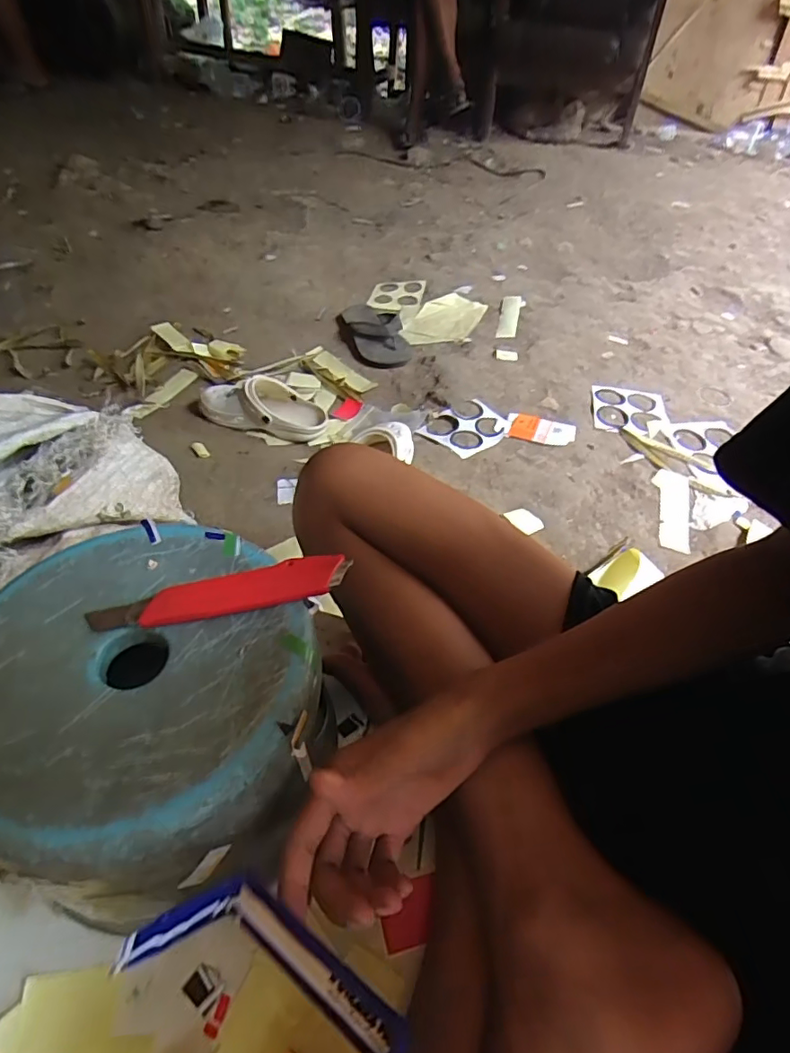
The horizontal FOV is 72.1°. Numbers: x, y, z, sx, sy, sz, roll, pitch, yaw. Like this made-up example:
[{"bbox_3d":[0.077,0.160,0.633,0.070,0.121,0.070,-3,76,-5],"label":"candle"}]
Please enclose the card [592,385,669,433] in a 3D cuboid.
[{"bbox_3d":[0.434,-0.217,1.002,0.136,0.008,0.141,10,49,5],"label":"card"}]

